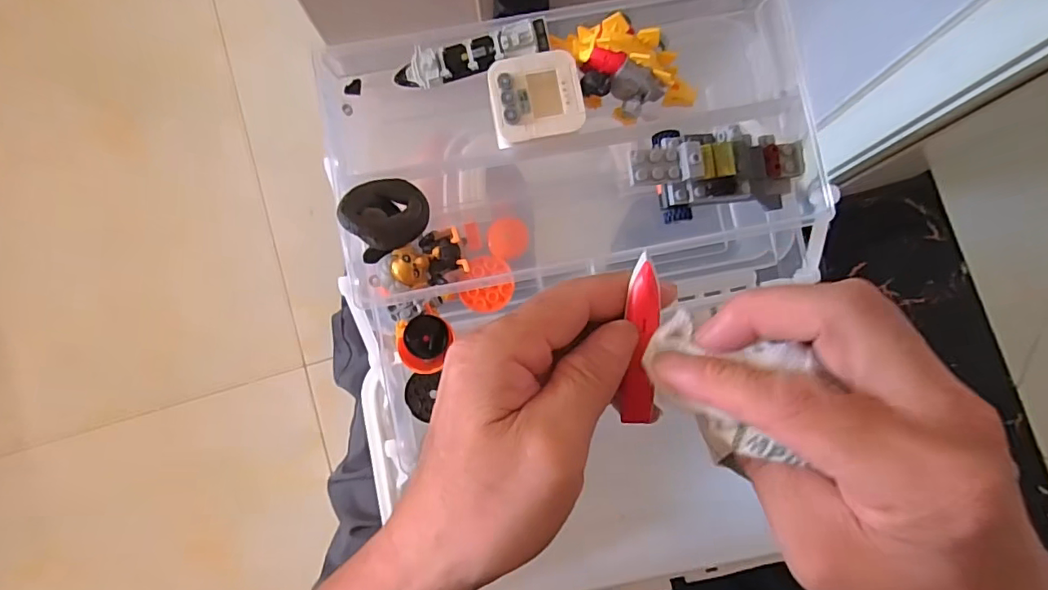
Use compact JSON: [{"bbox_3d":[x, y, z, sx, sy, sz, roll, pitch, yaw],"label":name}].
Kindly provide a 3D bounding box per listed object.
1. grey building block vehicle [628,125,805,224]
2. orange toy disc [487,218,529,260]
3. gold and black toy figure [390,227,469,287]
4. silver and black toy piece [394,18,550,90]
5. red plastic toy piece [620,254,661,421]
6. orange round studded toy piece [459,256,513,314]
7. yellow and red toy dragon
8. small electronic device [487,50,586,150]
[{"bbox_3d":[0.089,-0.058,0.256,0.088,0.034,0.035,-3,83,-16],"label":"grey building block vehicle"},{"bbox_3d":[-0.009,-0.031,0.300,0.022,0.004,0.023,0,84,-1],"label":"orange toy disc"},{"bbox_3d":[-0.045,-0.017,0.252,0.033,0.010,0.023,-19,84,-3],"label":"gold and black toy figure"},{"bbox_3d":[-0.025,-0.114,0.256,0.074,0.019,0.016,-11,84,-2],"label":"silver and black toy piece"},{"bbox_3d":[0.051,0.022,0.232,0.014,0.007,0.075,0,105,-1],"label":"red plastic toy piece"},{"bbox_3d":[-0.020,-0.006,0.296,0.027,0.004,0.031,23,84,2],"label":"orange round studded toy piece"},{"bbox_3d":[0.048,-0.104,0.250,0.071,0.031,0.031,13,84,1],"label":"yellow and red toy dragon"},{"bbox_3d":[0.006,-0.093,0.249,0.043,0.006,0.039,-14,84,-2],"label":"small electronic device"}]

